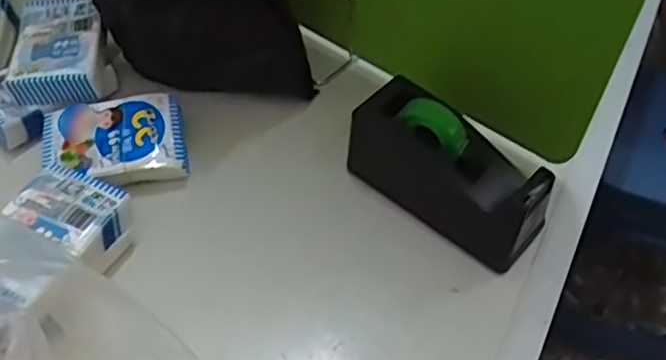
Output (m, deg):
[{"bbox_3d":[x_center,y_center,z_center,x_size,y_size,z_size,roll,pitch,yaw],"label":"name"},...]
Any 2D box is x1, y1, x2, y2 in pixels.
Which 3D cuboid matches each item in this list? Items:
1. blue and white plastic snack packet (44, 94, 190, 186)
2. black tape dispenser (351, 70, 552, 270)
[{"bbox_3d":[-0.171,-0.030,0.530,0.104,0.037,0.071,-11,53,-12],"label":"blue and white plastic snack packet"},{"bbox_3d":[0.087,-0.008,0.502,0.148,0.090,0.054,35,57,22],"label":"black tape dispenser"}]

